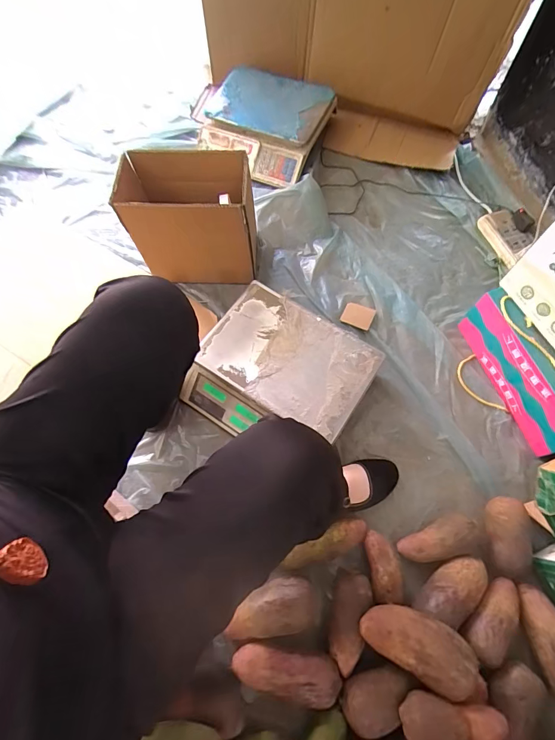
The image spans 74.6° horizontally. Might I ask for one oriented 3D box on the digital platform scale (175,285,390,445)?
[{"bbox_3d":[0.005,0.014,0.767,0.326,0.096,0.283,32,71,14],"label":"digital platform scale"}]

